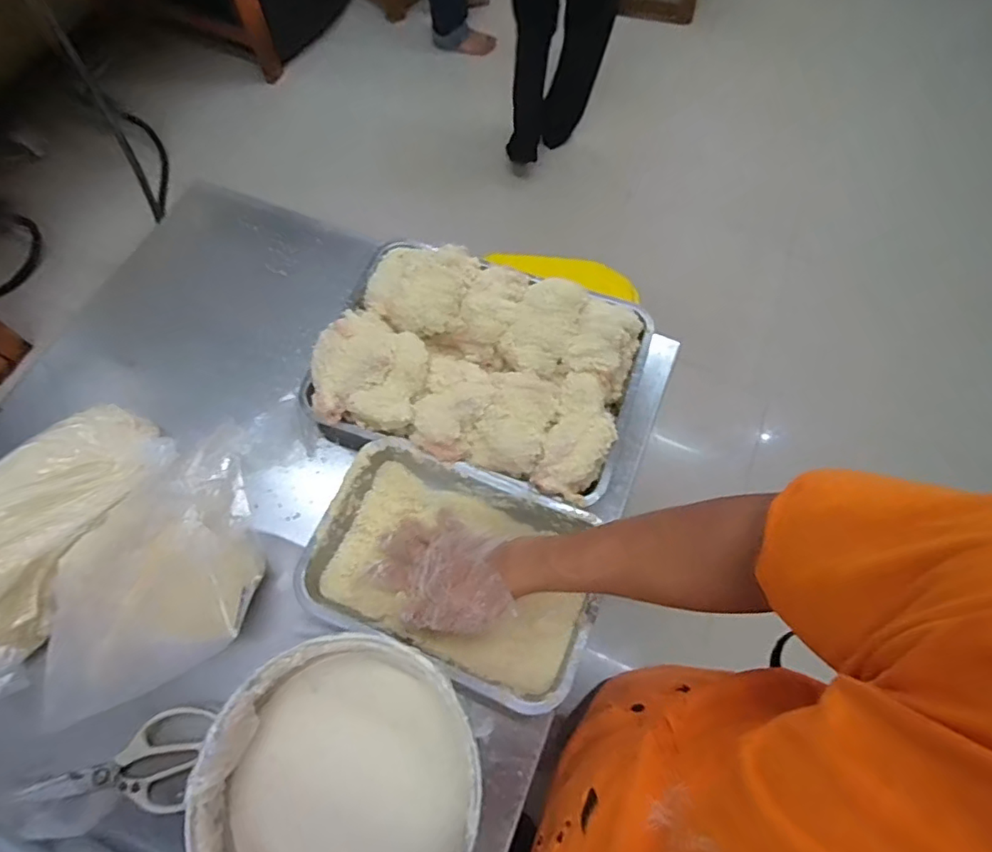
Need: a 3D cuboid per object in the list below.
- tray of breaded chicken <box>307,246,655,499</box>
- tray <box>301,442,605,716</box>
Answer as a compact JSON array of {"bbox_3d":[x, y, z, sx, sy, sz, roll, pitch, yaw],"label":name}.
[{"bbox_3d":[-0.019,-0.074,0.701,0.388,0.079,0.268,15,67,7],"label":"tray of breaded chicken"},{"bbox_3d":[-0.044,0.150,0.627,0.308,0.049,0.207,22,68,10],"label":"tray"}]

